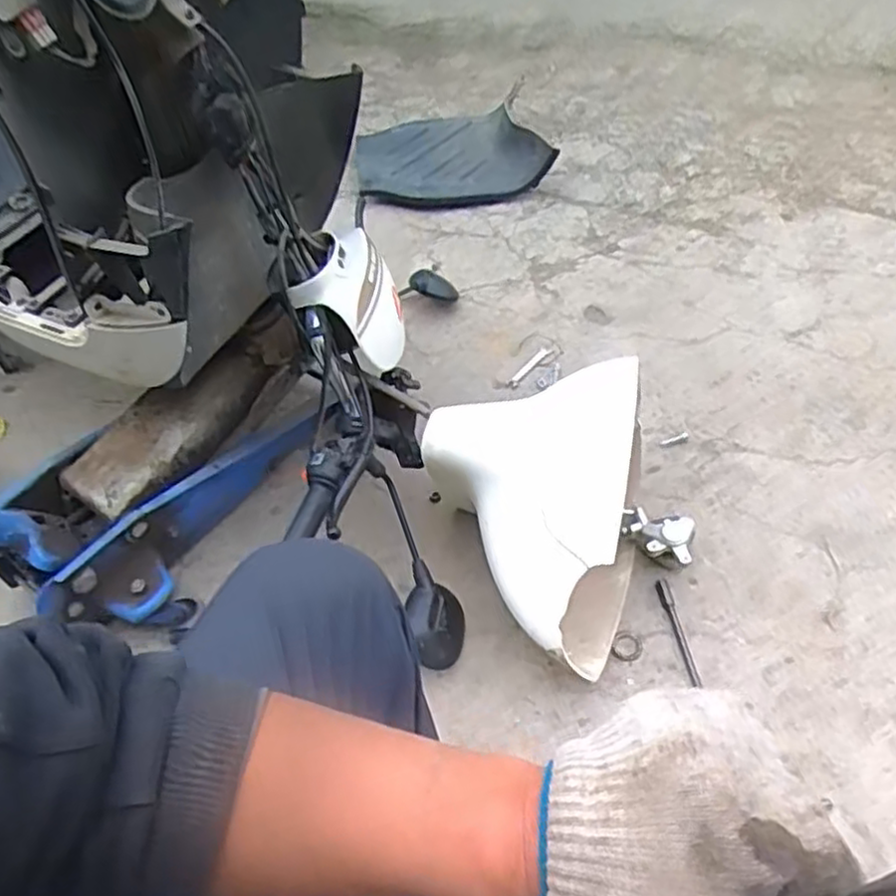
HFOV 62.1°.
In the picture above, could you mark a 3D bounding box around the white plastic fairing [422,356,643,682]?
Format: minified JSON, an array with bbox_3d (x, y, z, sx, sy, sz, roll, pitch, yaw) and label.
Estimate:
[{"bbox_3d":[0.099,0.070,0.905,0.261,0.139,0.358,0,53,6],"label":"white plastic fairing"}]

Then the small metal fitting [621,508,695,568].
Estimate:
[{"bbox_3d":[0.288,0.125,1.022,0.095,0.054,0.078,9,55,13],"label":"small metal fitting"}]

